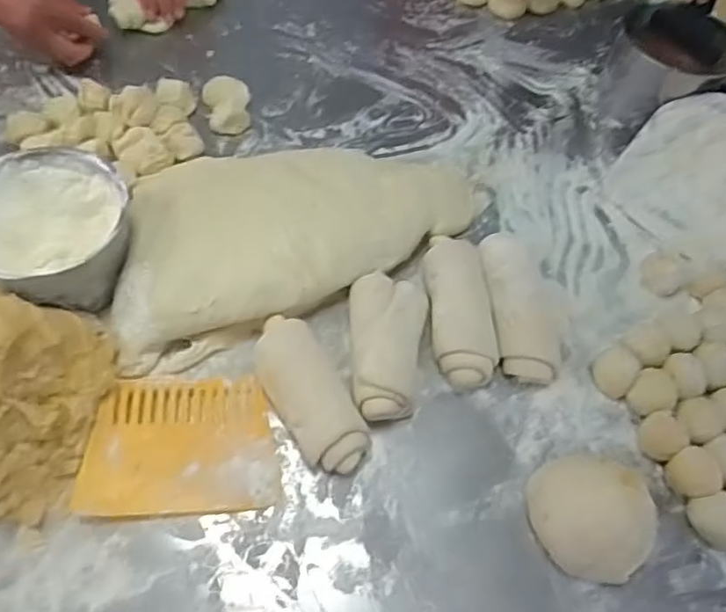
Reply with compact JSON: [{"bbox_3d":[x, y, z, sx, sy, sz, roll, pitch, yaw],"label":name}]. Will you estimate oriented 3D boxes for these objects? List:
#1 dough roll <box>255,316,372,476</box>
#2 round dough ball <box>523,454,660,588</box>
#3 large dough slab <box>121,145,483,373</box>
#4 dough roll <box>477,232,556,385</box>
[{"bbox_3d":[-0.052,0.080,0.573,0.060,0.038,0.159,-23,63,-18],"label":"dough roll"},{"bbox_3d":[0.201,0.172,0.521,0.097,0.066,0.101,2,58,-3],"label":"round dough ball"},{"bbox_3d":[-0.062,-0.093,0.660,0.417,0.076,0.192,-19,62,-16],"label":"large dough slab"},{"bbox_3d":[0.160,-0.008,0.644,0.061,0.041,0.179,-3,59,-7],"label":"dough roll"}]

